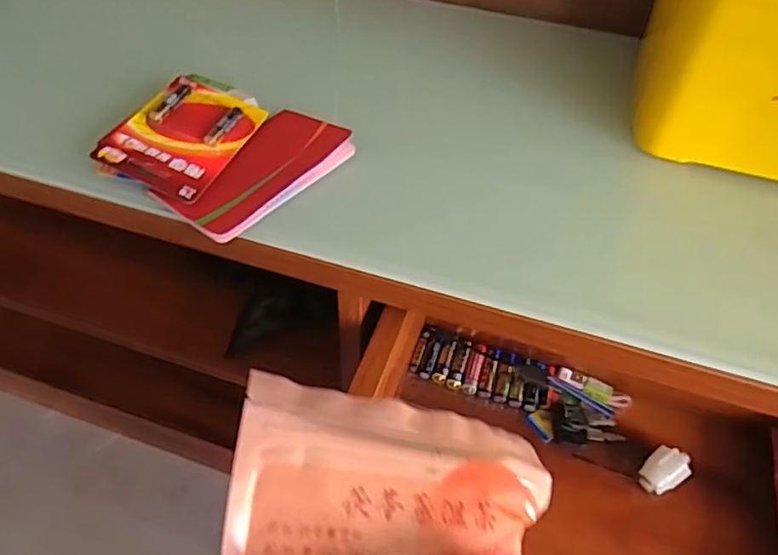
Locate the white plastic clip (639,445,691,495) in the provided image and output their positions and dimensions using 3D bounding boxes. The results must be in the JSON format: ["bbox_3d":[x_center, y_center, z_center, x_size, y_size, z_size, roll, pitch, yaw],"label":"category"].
[{"bbox_3d":[0.221,0.155,0.468,0.039,0.021,0.028,-31,56,-26],"label":"white plastic clip"}]

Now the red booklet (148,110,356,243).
[{"bbox_3d":[-0.095,-0.083,0.433,0.074,0.017,0.138,29,54,22],"label":"red booklet"}]

